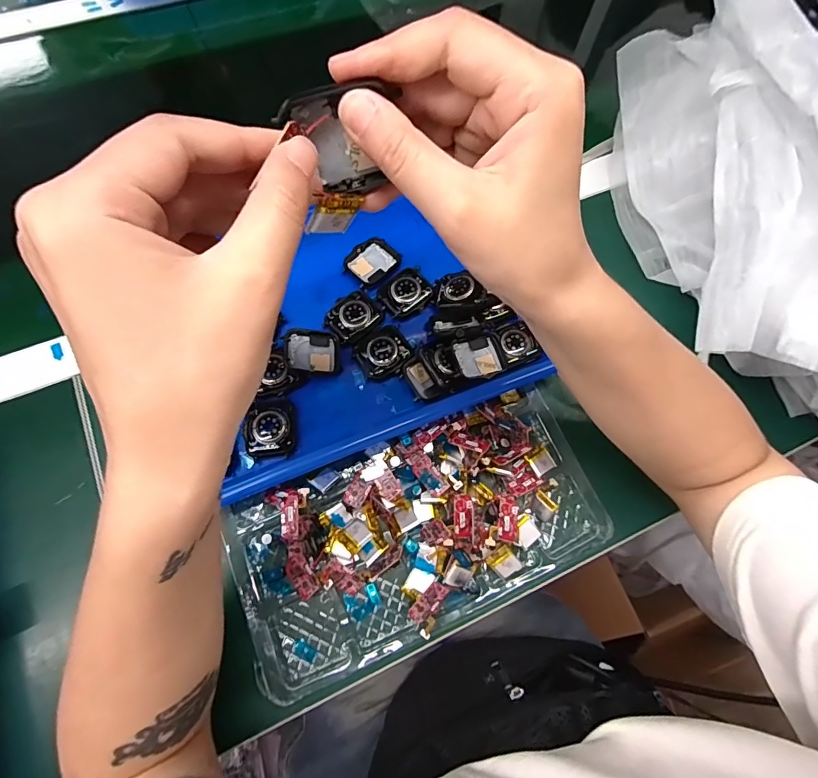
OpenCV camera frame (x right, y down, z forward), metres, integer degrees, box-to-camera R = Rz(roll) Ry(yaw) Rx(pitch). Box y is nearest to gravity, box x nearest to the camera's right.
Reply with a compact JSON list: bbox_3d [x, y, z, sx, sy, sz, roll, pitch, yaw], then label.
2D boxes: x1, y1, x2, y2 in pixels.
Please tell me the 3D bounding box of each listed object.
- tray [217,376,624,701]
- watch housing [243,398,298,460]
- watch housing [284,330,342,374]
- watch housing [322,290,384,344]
[{"bbox_3d":[0.009,0.099,0.321,0.257,0.035,0.132,-21,72,-10],"label":"tray"},{"bbox_3d":[-0.101,0.028,0.326,0.035,0.010,0.042,-2,69,-4],"label":"watch housing"},{"bbox_3d":[-0.075,-0.030,0.346,0.041,0.016,0.036,-8,70,-6],"label":"watch housing"},{"bbox_3d":[-0.045,-0.059,0.360,0.035,0.009,0.041,43,73,13],"label":"watch housing"}]

